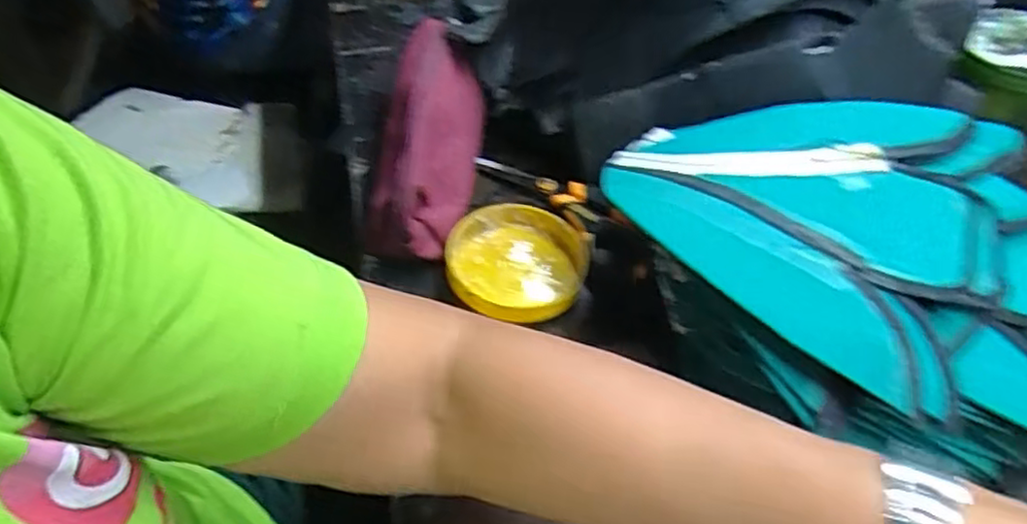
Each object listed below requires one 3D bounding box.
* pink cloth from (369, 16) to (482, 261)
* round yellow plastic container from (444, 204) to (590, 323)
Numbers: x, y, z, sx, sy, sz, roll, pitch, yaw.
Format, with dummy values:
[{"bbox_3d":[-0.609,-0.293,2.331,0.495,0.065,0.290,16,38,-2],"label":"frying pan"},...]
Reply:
[{"bbox_3d":[-0.068,-0.106,0.535,0.084,0.061,0.230,-2,50,-1],"label":"pink cloth"},{"bbox_3d":[0.003,-0.002,0.488,0.094,0.021,0.089,0,50,0],"label":"round yellow plastic container"}]

